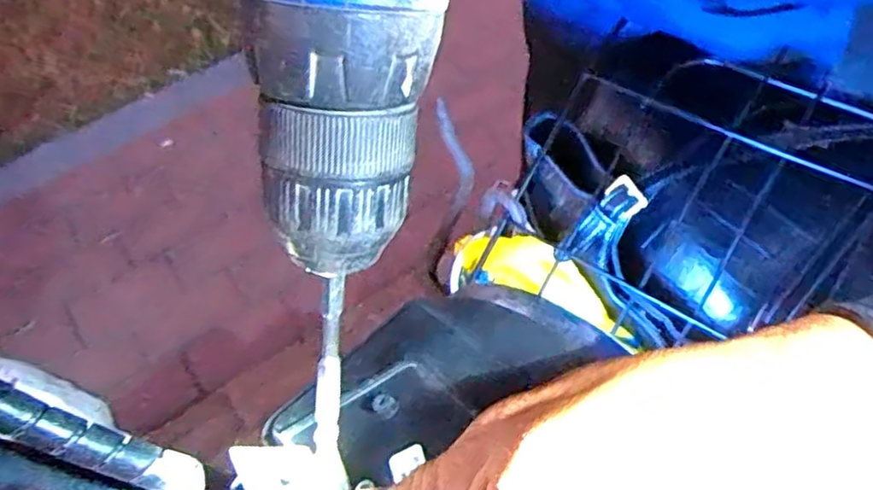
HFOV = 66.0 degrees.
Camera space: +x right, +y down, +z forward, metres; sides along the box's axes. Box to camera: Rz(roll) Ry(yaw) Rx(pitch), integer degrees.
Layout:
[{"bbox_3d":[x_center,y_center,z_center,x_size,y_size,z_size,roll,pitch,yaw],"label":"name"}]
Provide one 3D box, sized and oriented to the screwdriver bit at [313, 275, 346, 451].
[{"bbox_3d":[-0.033,0.038,0.206,0.008,0.064,0.004,11,26,7],"label":"screwdriver bit"}]

